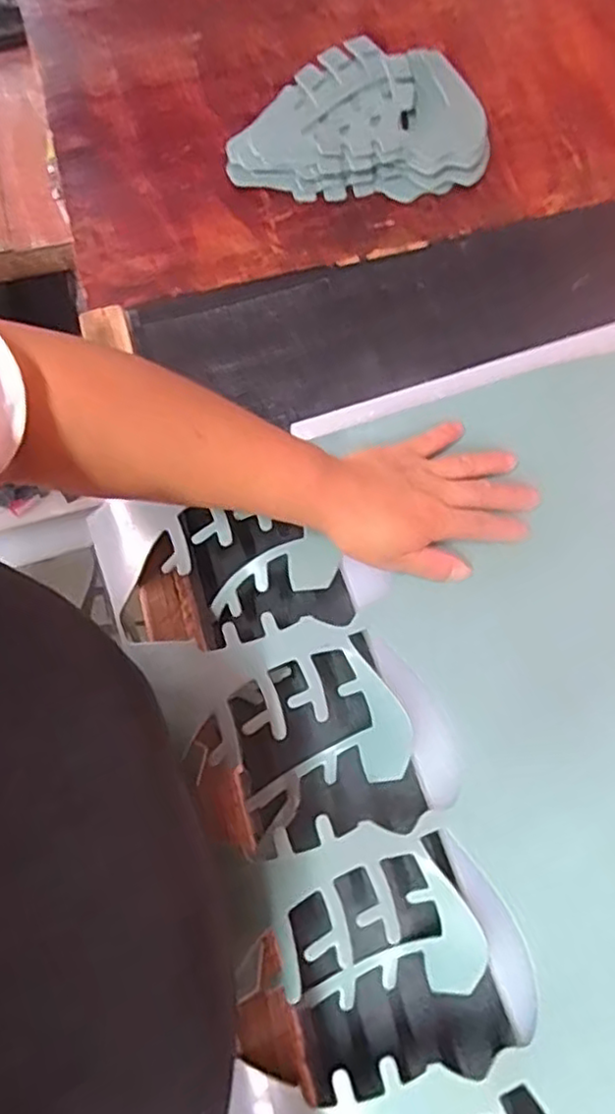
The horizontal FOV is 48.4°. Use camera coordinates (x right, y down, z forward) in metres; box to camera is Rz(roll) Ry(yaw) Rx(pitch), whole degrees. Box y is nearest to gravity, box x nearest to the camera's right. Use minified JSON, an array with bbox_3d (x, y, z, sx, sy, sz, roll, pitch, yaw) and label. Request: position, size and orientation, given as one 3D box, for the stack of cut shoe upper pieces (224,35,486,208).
[{"bbox_3d":[0.044,-0.380,0.592,0.211,0.024,0.146,2,74,-1],"label":"stack of cut shoe upper pieces"}]

